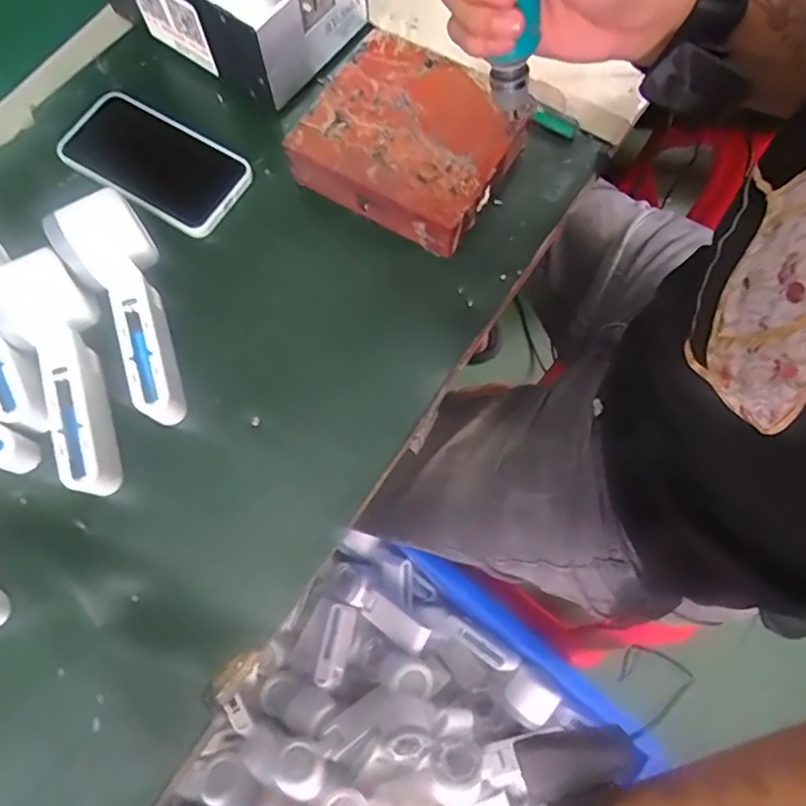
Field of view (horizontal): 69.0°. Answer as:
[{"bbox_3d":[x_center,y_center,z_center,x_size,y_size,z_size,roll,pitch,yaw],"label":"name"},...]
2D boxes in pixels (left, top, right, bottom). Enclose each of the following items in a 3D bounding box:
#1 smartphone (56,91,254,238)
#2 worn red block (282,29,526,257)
[{"bbox_3d":[-0.193,-0.188,0.453,0.145,0.015,0.079,32,75,12],"label":"smartphone"},{"bbox_3d":[0.008,-0.199,0.442,0.149,0.035,0.132,29,75,11],"label":"worn red block"}]

